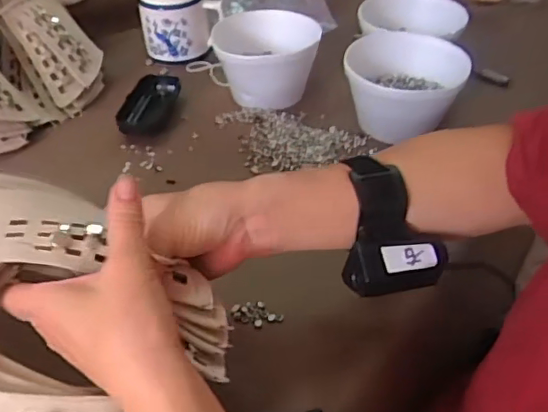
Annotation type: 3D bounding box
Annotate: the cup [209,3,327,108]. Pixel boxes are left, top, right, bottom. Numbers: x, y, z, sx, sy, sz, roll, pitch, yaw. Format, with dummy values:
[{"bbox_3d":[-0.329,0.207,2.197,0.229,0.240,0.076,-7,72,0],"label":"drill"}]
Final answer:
[{"bbox_3d":[-0.010,-0.178,0.704,0.126,0.079,0.119,7,43,8],"label":"cup"}]

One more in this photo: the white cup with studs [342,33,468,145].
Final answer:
[{"bbox_3d":[0.146,-0.130,0.639,0.113,0.085,0.113,0,42,0],"label":"white cup with studs"}]

